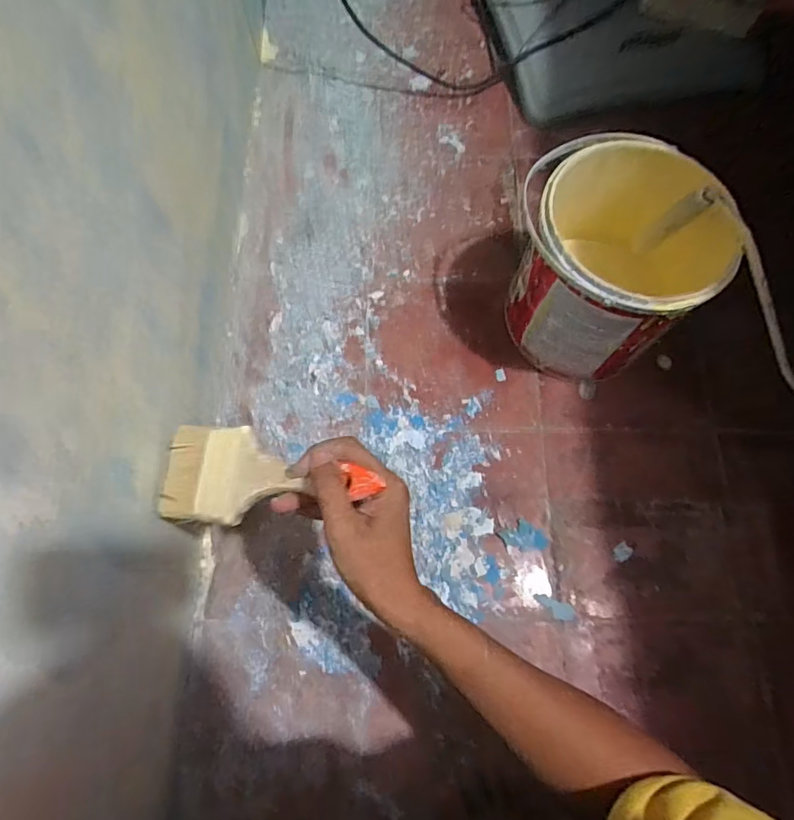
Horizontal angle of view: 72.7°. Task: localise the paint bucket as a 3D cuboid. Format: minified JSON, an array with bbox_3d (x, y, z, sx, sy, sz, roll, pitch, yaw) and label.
[{"bbox_3d":[0.218,-0.153,0.594,0.170,0.197,0.206,-34,75,-13],"label":"paint bucket"}]

